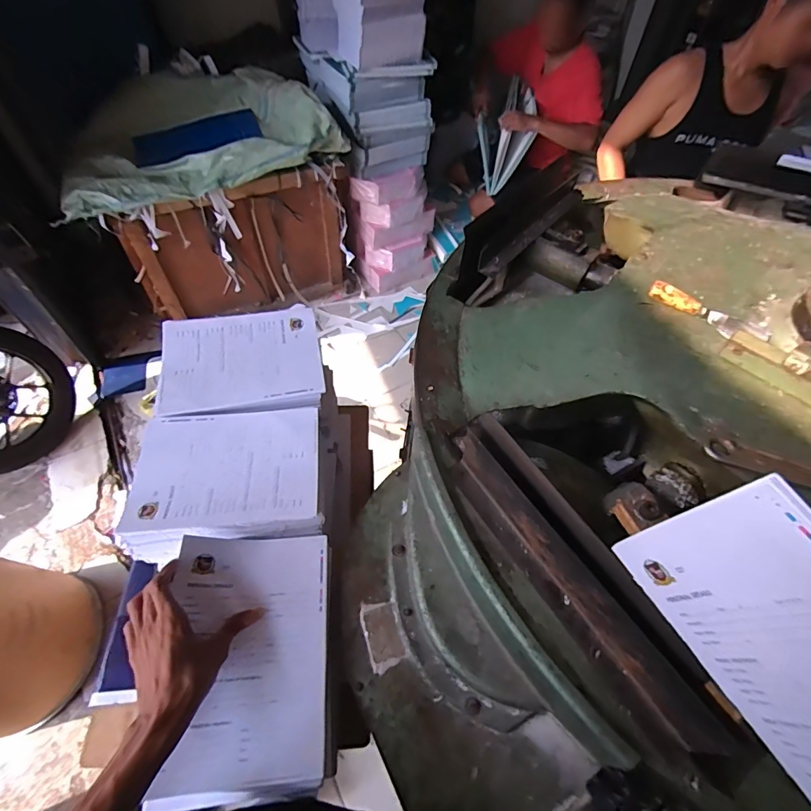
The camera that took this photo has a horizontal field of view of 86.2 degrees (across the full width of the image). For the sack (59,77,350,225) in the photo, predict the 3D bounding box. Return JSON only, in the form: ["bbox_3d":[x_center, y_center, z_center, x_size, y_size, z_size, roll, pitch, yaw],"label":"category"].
[{"bbox_3d":[-0.767,-0.966,1.543,0.908,0.200,0.607,-29,61,-20],"label":"sack"}]

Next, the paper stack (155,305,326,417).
[{"bbox_3d":[-0.266,-0.077,0.705,0.249,0.024,0.188,-8,56,-7],"label":"paper stack"}]

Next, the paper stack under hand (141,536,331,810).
[{"bbox_3d":[-0.177,0.277,0.492,0.169,0.047,0.257,-5,55,-4],"label":"paper stack under hand"}]

